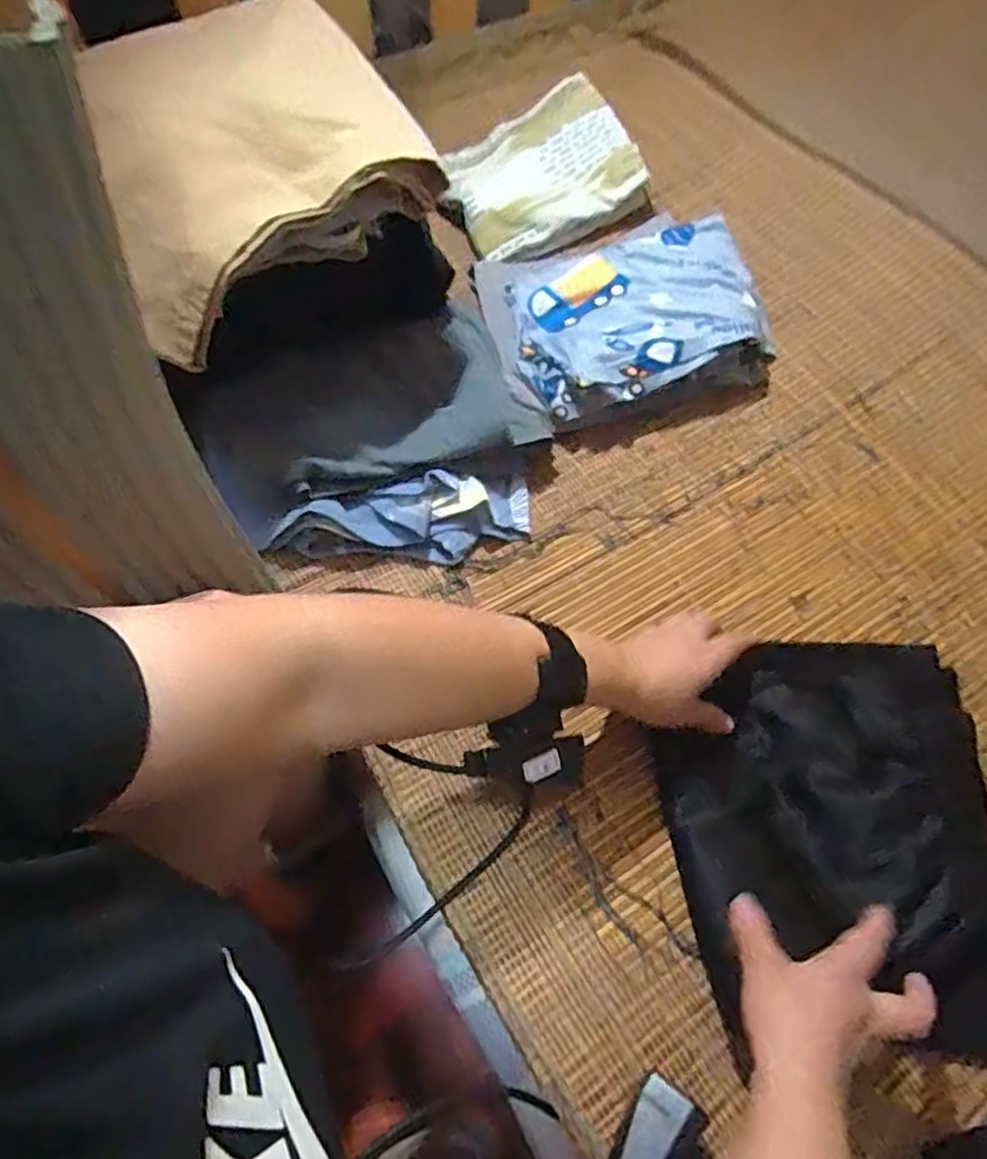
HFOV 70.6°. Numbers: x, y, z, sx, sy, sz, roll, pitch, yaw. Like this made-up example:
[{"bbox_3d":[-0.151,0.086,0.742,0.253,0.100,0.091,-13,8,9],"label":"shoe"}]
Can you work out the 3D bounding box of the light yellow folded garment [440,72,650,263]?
[{"bbox_3d":[0.045,-0.436,0.752,0.202,0.061,0.160,-26,68,-12],"label":"light yellow folded garment"}]

